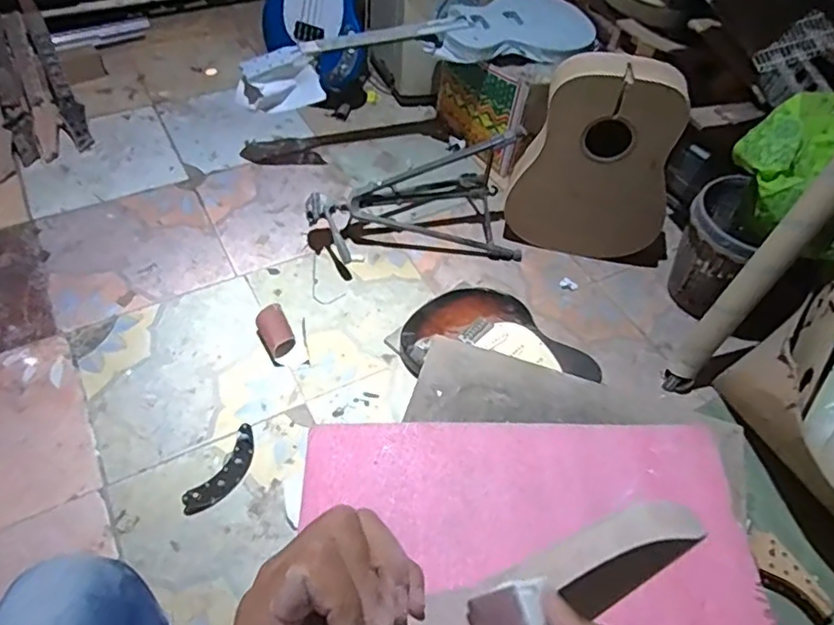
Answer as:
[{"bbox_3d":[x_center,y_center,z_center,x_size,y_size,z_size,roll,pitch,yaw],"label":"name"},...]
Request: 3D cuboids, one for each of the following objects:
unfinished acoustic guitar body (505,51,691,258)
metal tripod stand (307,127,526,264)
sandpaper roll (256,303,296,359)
[{"bbox_3d":[0.426,-0.342,1.398,0.368,0.496,0.087,13,53,5],"label":"unfinished acoustic guitar body"},{"bbox_3d":[-0.007,-0.327,1.509,0.538,0.254,0.308,-2,53,-7],"label":"metal tripod stand"},{"bbox_3d":[-0.315,0.041,1.324,0.068,0.056,0.110,-23,58,-21],"label":"sandpaper roll"}]

